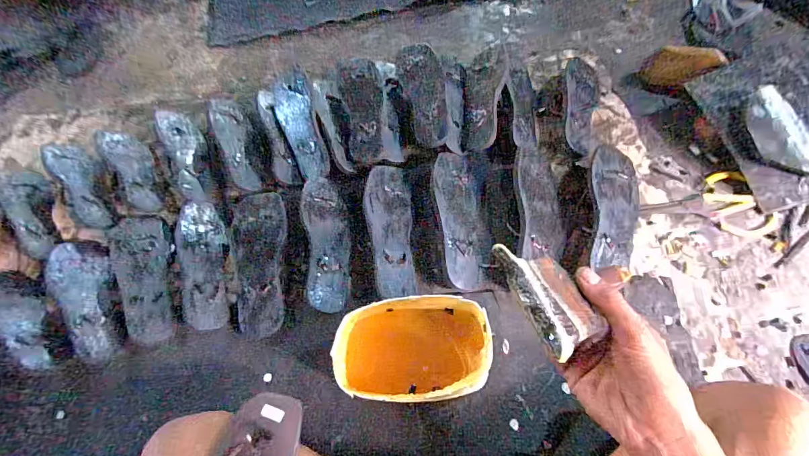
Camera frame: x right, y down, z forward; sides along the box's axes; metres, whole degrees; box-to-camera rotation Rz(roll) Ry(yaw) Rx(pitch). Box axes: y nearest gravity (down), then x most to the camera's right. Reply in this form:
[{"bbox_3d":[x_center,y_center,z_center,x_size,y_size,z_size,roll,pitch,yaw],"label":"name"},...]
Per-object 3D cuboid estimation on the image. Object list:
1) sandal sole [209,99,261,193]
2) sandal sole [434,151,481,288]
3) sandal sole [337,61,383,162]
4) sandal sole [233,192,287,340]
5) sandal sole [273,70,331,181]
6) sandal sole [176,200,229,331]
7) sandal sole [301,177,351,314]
[{"bbox_3d":[-0.333,-0.175,0.768,0.057,0.018,0.255,-25,64,-7],"label":"sandal sole"},{"bbox_3d":[0.091,-0.019,0.644,0.078,0.022,0.242,2,65,-10],"label":"sandal sole"},{"bbox_3d":[-0.078,-0.224,0.739,0.077,0.014,0.220,-8,75,0],"label":"sandal sole"},{"bbox_3d":[-0.238,0.052,0.654,0.087,0.023,0.252,-12,63,-1],"label":"sandal sole"},{"bbox_3d":[-0.194,-0.192,0.738,0.074,0.034,0.228,-19,75,-6],"label":"sandal sole"},{"bbox_3d":[-0.336,0.050,0.648,0.071,0.015,0.239,-19,63,-4],"label":"sandal sole"},{"bbox_3d":[-0.126,0.019,0.643,0.074,0.014,0.235,1,64,-26],"label":"sandal sole"}]

